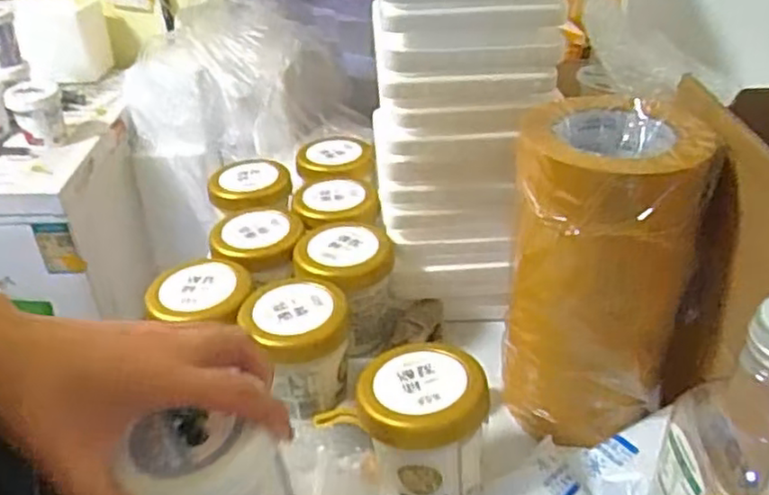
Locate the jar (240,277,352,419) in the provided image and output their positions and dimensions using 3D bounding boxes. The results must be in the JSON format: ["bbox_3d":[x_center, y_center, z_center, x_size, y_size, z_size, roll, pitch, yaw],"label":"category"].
[{"bbox_3d":[-0.071,0.083,0.566,0.082,0.085,0.087,-2,34,1],"label":"jar"}]

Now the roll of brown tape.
[{"bbox_3d":[0.163,0.023,0.505,0.110,0.230,0.117,16,38,26],"label":"roll of brown tape"}]

